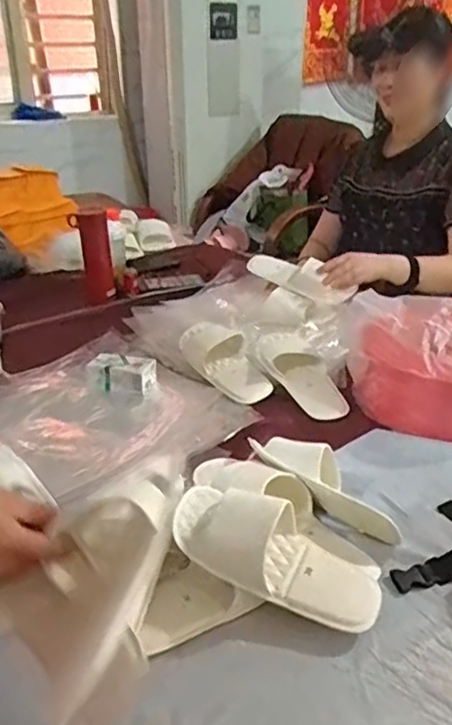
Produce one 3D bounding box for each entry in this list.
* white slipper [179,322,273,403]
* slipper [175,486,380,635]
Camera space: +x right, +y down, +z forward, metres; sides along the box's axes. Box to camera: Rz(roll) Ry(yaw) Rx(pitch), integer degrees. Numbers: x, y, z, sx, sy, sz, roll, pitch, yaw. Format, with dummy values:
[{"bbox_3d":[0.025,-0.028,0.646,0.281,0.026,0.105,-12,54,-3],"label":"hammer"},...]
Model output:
[{"bbox_3d":[-0.002,-0.006,1.141,0.105,0.057,0.231,-24,53,-31],"label":"white slipper"},{"bbox_3d":[0.057,0.202,0.669,0.227,0.072,0.096,28,37,7],"label":"slipper"}]

